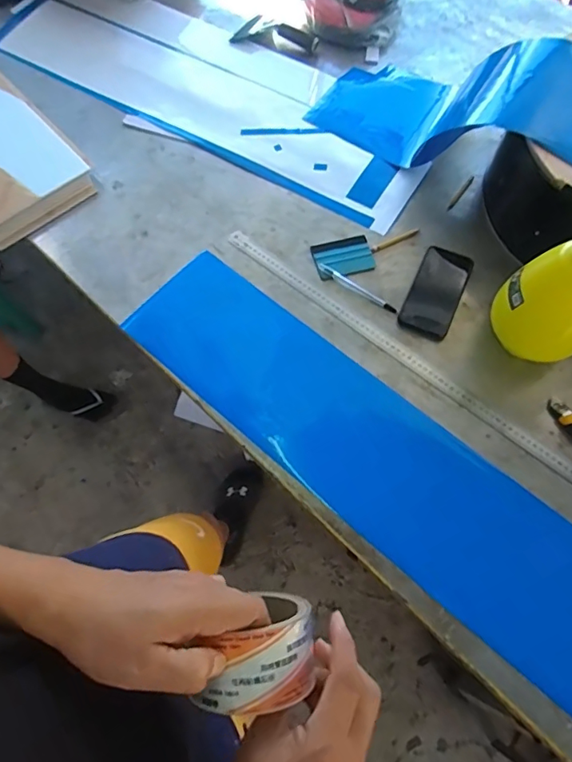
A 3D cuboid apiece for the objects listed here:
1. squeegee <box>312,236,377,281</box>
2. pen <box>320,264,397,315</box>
[{"bbox_3d":[0.097,-0.212,0.853,0.099,0.004,0.075,-13,66,-4],"label":"squeegee"},{"bbox_3d":[0.118,-0.155,0.829,0.152,0.007,0.014,35,71,15],"label":"pen"}]

